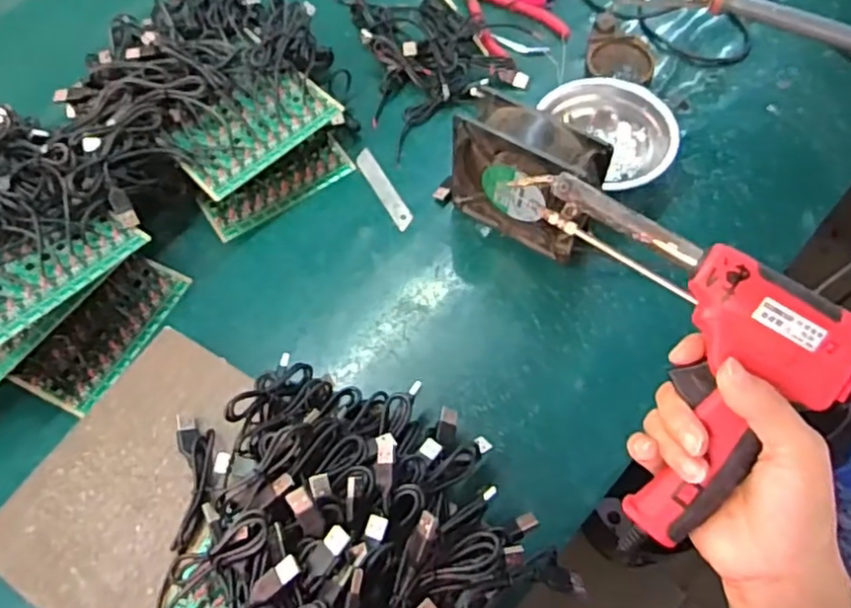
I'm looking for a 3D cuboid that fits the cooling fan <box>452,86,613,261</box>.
[{"bbox_3d":[0.081,-0.104,0.547,0.125,0.119,0.048,30,67,14],"label":"cooling fan"}]

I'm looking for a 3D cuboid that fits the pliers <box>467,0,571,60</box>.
[{"bbox_3d":[0.078,-0.319,0.710,0.087,0.015,0.138,-32,67,-15],"label":"pliers"}]

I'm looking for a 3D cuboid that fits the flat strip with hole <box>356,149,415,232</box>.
[{"bbox_3d":[-0.040,-0.109,0.624,0.018,0.004,0.099,-26,64,-12],"label":"flat strip with hole"}]

